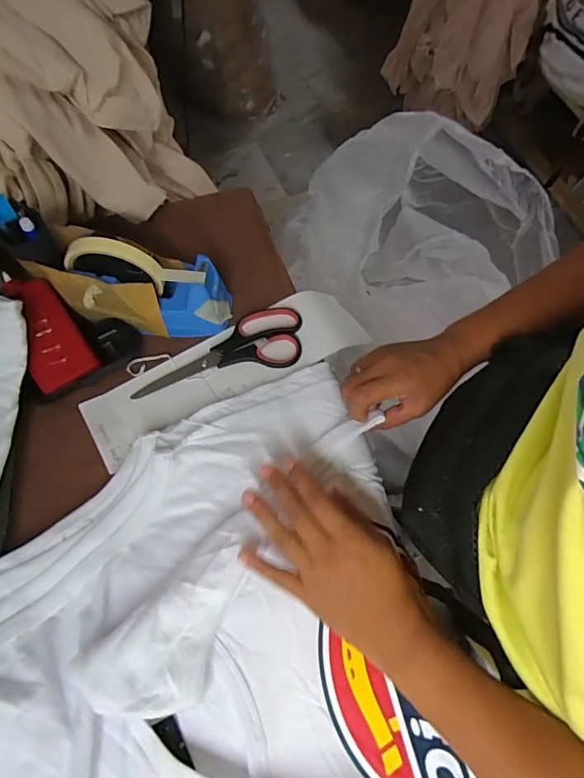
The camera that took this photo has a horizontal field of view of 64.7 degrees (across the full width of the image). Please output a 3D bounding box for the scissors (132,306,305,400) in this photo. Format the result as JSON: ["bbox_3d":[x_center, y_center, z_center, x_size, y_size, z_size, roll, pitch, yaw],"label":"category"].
[{"bbox_3d":[-0.076,-0.043,0.481,0.175,0.008,0.068,-10,69,-3],"label":"scissors"}]

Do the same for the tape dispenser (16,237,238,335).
[{"bbox_3d":[-0.154,-0.104,0.454,0.177,0.101,0.059,4,69,3],"label":"tape dispenser"}]

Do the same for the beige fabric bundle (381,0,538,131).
[{"bbox_3d":[0.453,-0.958,1.151,0.341,0.444,0.320,21,70,9],"label":"beige fabric bundle"}]

